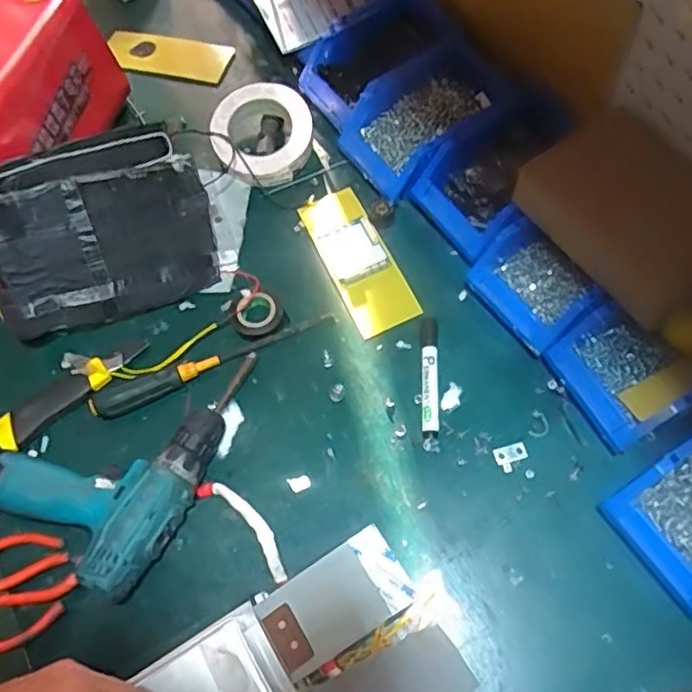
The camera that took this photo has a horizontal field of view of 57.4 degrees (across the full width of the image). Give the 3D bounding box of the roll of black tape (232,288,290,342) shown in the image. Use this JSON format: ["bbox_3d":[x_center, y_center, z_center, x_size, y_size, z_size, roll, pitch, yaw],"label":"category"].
[{"bbox_3d":[-0.095,-0.036,0.683,0.056,0.018,0.059,-2,64,3],"label":"roll of black tape"}]

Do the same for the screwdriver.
[{"bbox_3d":[-0.138,0.010,0.653,0.259,0.023,0.029,-24,65,-8],"label":"screwdriver"}]

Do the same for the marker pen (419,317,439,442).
[{"bbox_3d":[0.085,0.031,0.642,0.018,0.016,0.128,1,64,4],"label":"marker pen"}]

